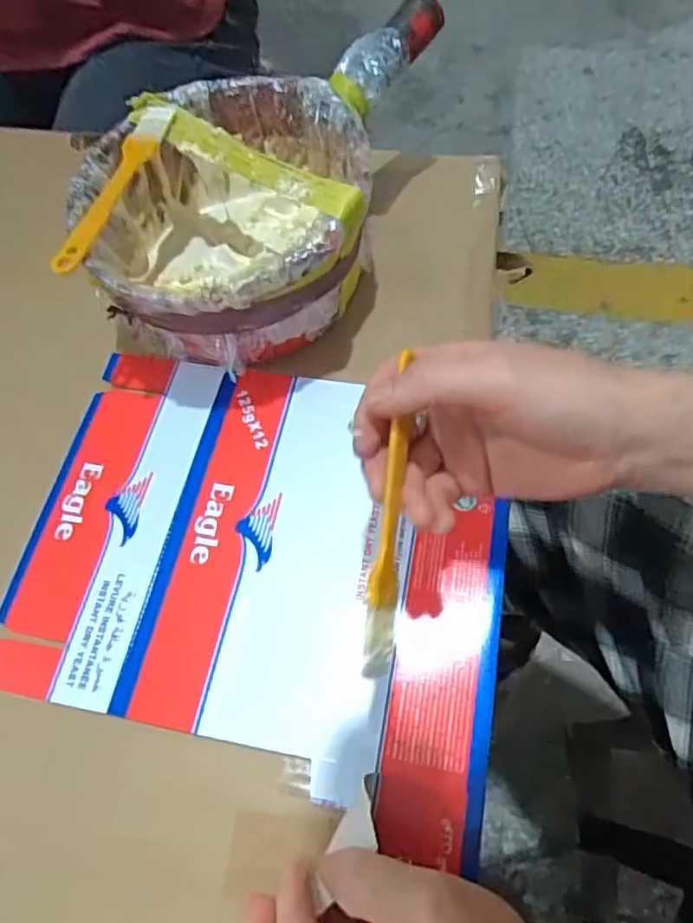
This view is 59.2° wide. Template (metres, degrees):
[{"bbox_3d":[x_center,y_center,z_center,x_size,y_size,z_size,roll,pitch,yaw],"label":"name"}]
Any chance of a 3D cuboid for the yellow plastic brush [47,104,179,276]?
[{"bbox_3d":[-0.141,-0.169,0.376,0.029,0.019,0.137,11,64,9],"label":"yellow plastic brush"}]

